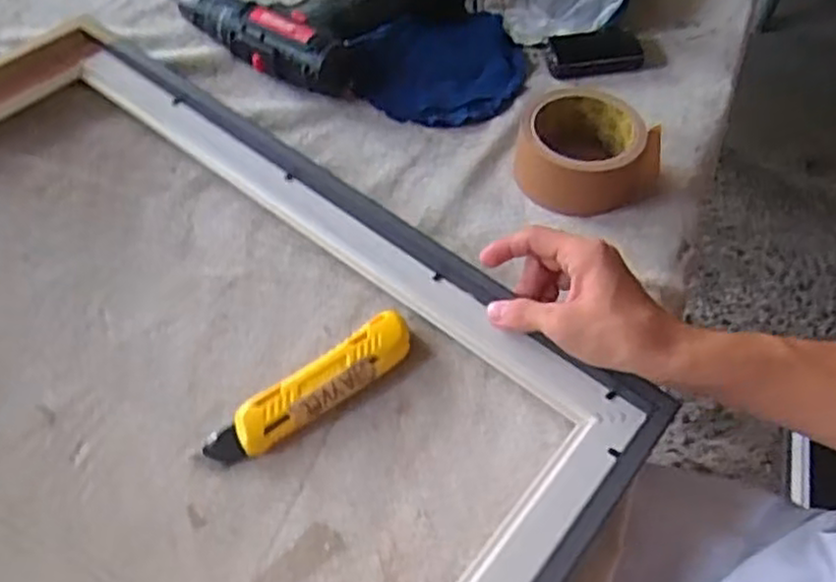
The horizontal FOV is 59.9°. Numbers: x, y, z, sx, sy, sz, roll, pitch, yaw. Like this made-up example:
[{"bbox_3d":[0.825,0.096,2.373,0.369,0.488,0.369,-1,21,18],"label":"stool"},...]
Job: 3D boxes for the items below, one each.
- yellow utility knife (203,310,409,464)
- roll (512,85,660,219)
[{"bbox_3d":[-0.066,0.059,0.452,0.142,0.019,0.034,-30,61,-24],"label":"yellow utility knife"},{"bbox_3d":[0.131,-0.106,0.567,0.108,0.053,0.090,20,54,10],"label":"roll"}]

